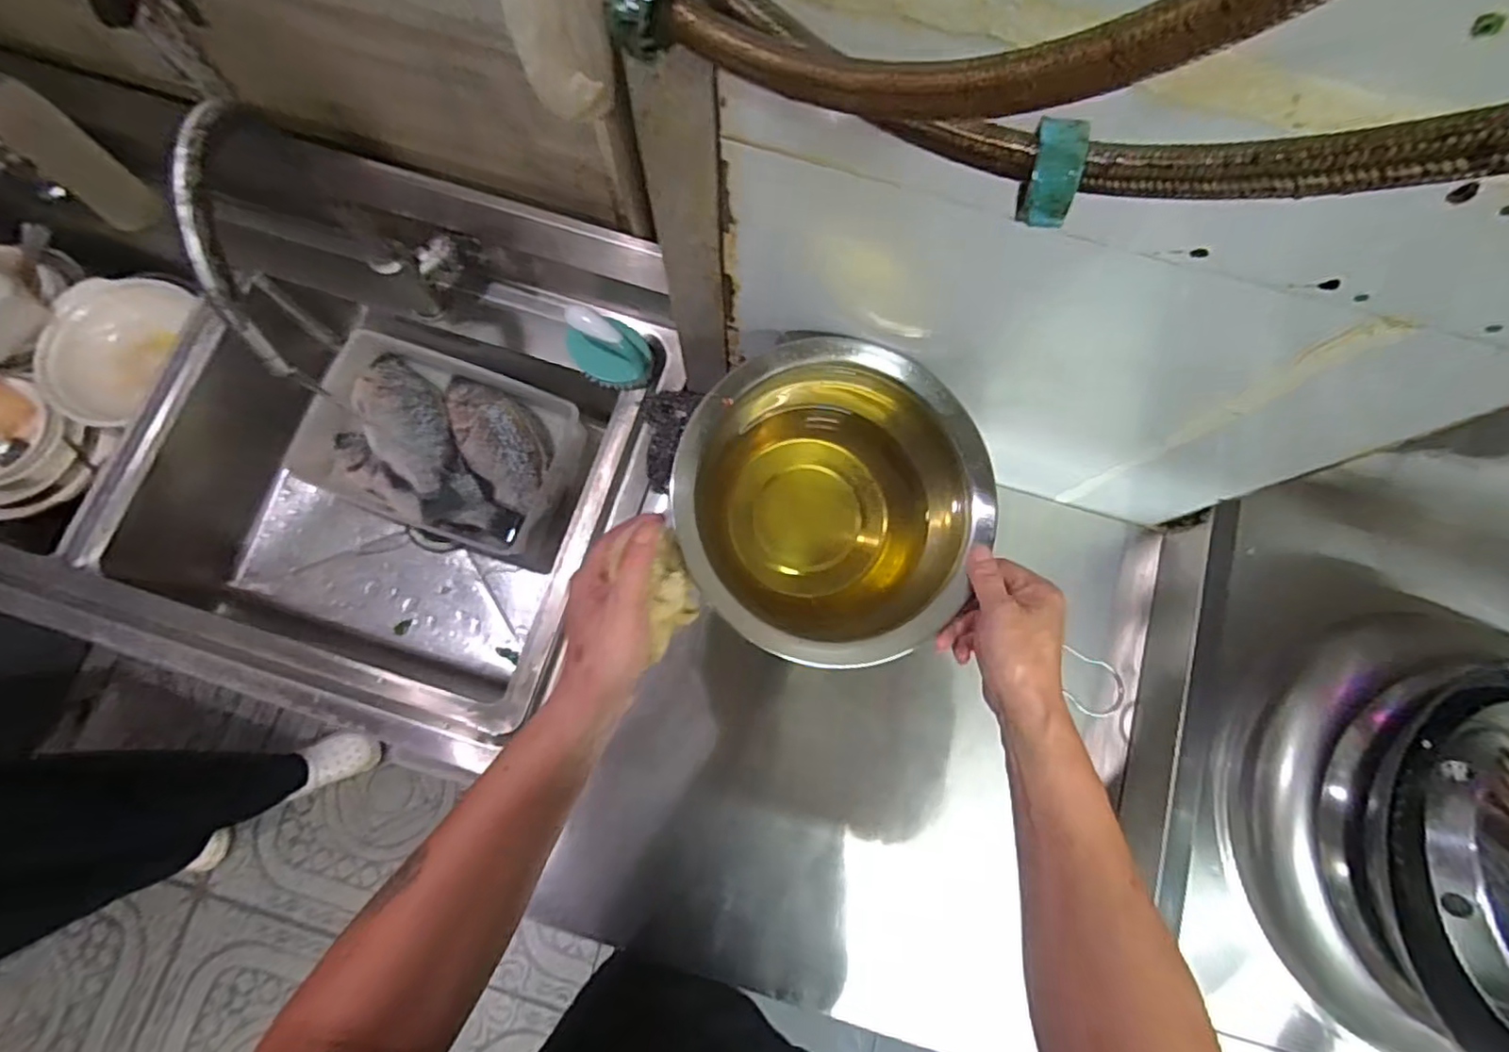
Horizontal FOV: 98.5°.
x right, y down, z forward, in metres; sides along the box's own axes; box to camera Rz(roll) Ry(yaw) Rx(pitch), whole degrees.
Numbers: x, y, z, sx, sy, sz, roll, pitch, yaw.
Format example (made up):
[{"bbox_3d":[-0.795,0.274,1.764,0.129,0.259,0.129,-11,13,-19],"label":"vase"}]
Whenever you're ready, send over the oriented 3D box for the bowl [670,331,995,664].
[{"bbox_3d":[0.067,-0.008,0.594,0.256,0.161,0.255,0,78,-1],"label":"bowl"}]

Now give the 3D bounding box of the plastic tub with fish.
[{"bbox_3d":[-0.443,-0.116,0.936,0.377,0.087,0.240,20,78,3],"label":"plastic tub with fish"}]

